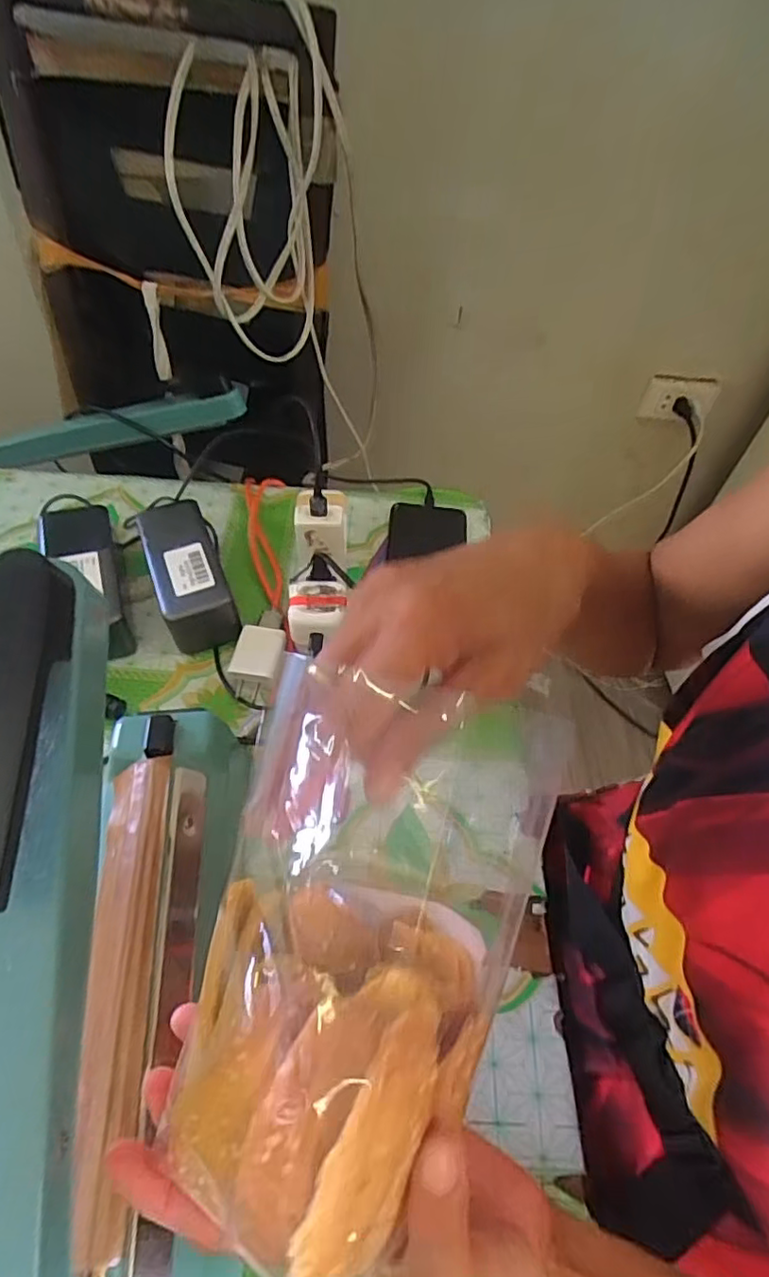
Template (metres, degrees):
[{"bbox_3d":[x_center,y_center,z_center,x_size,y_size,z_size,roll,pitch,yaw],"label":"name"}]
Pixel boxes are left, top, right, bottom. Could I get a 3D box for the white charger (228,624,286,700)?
[{"bbox_3d":[-0.099,0.017,0.473,0.037,0.018,0.054,9,51,1],"label":"white charger"}]

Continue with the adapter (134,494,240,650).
[{"bbox_3d":[-0.165,-0.055,0.507,0.057,0.049,0.136,-17,56,-19],"label":"adapter"}]

